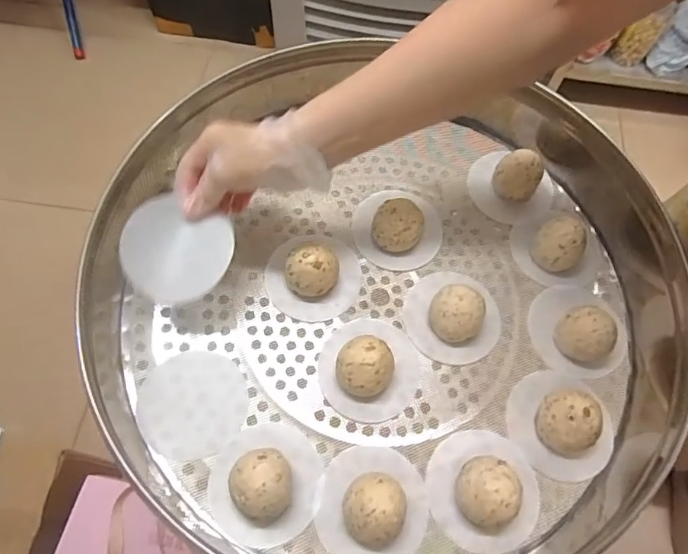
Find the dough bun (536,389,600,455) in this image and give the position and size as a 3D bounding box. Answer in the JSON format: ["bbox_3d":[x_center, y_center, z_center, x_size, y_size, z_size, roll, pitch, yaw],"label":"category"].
[{"bbox_3d":[0.200,0.127,0.423,0.051,0.048,0.053,-17,68,-10],"label":"dough bun"}]

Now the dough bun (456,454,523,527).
[{"bbox_3d":[0.118,0.176,0.398,0.048,0.048,0.047,1,66,-2],"label":"dough bun"}]

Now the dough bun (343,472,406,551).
[{"bbox_3d":[0.024,0.189,0.389,0.049,0.048,0.053,1,66,-2],"label":"dough bun"}]

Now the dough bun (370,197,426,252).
[{"bbox_3d":[0.055,-0.052,0.498,0.049,0.046,0.040,11,66,3],"label":"dough bun"}]

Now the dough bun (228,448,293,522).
[{"bbox_3d":[-0.067,0.169,0.391,0.048,0.048,0.052,-6,66,-5],"label":"dough bun"}]

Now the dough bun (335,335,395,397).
[{"bbox_3d":[0.018,0.082,0.436,0.050,0.049,0.049,1,66,-2],"label":"dough bun"}]

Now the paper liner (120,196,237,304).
[{"bbox_3d":[-0.148,-0.023,0.424,0.088,0.004,0.085,-1,93,-21],"label":"paper liner"}]

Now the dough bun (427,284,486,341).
[{"bbox_3d":[0.109,0.036,0.463,0.052,0.048,0.046,30,68,10],"label":"dough bun"}]

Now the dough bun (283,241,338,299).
[{"bbox_3d":[-0.031,-0.008,0.472,0.054,0.051,0.048,3,66,-1],"label":"dough bun"}]

